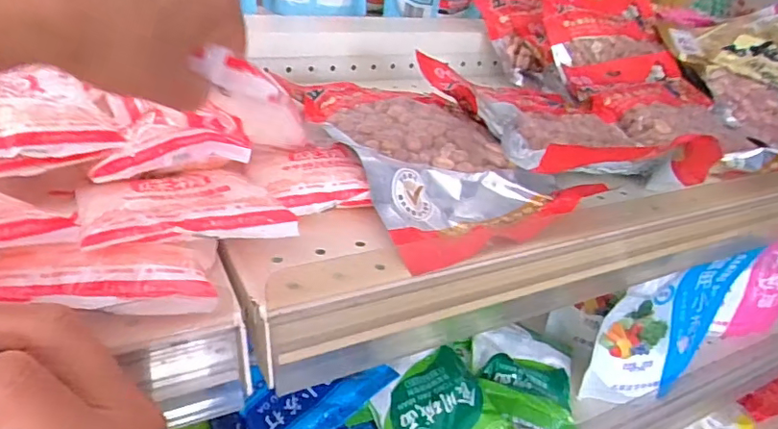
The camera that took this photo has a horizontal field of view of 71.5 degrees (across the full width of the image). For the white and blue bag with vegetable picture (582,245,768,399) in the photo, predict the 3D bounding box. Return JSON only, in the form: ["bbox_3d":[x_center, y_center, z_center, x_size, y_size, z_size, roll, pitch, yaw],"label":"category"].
[{"bbox_3d":[0.281,0.110,0.545,0.163,0.136,0.043,-11,34,-28],"label":"white and blue bag with vegetable picture"}]

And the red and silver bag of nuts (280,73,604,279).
[{"bbox_3d":[0.041,-0.043,0.392,0.164,0.041,0.193,-9,34,-26],"label":"red and silver bag of nuts"}]

